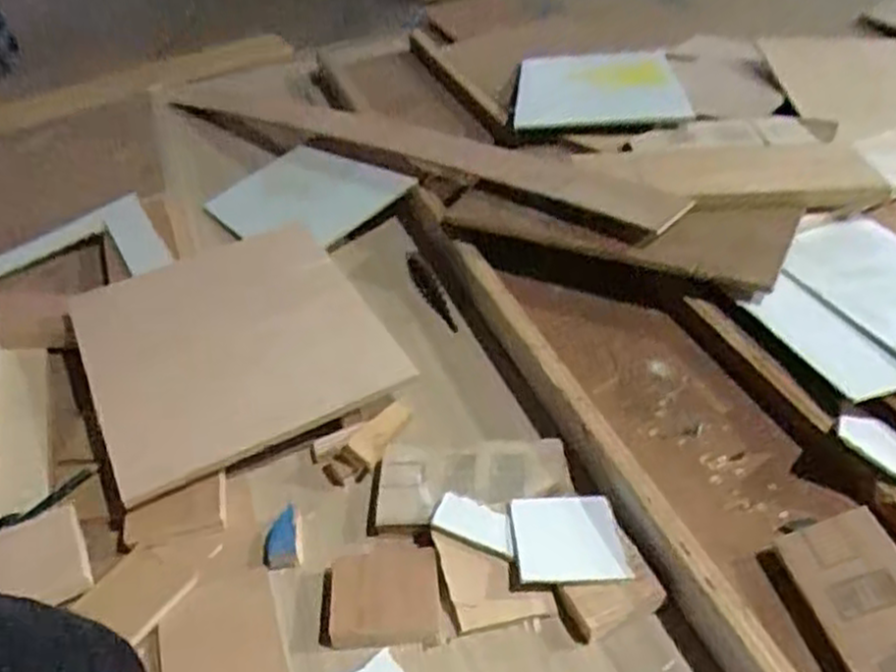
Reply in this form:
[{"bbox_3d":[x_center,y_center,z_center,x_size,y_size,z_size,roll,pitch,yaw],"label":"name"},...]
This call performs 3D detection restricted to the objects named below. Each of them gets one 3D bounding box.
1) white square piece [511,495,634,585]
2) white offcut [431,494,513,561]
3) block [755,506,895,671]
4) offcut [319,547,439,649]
[{"bbox_3d":[0.078,0.132,0.512,0.068,0.005,0.063,-6,41,1],"label":"white square piece"},{"bbox_3d":[0.019,0.126,0.524,0.055,0.012,0.027,13,44,21],"label":"white offcut"},{"bbox_3d":[0.238,0.164,0.436,0.072,0.014,0.136,-32,41,12],"label":"block"},{"bbox_3d":[-0.044,0.166,0.502,0.073,0.013,0.062,-5,41,2],"label":"offcut"}]

